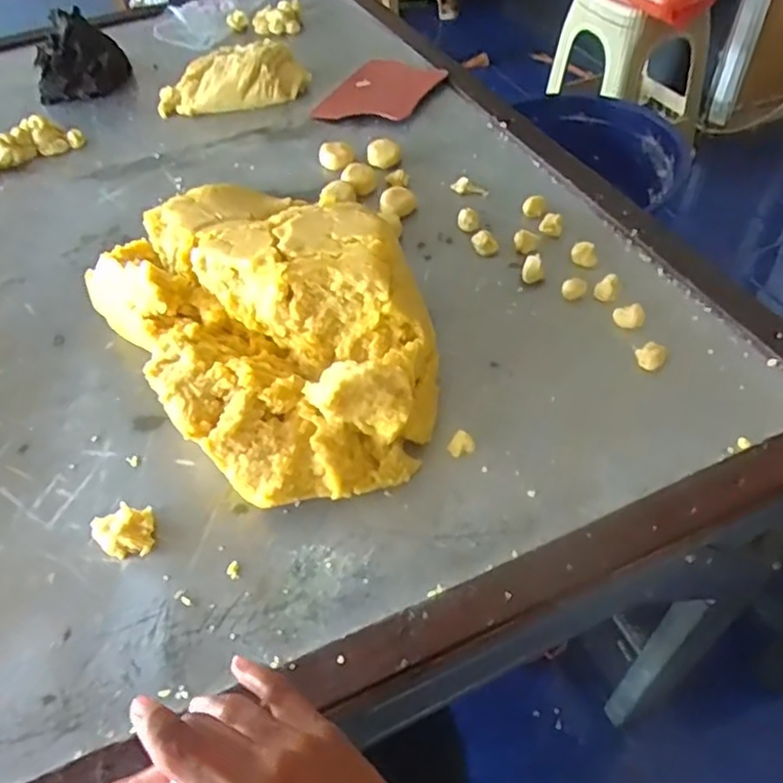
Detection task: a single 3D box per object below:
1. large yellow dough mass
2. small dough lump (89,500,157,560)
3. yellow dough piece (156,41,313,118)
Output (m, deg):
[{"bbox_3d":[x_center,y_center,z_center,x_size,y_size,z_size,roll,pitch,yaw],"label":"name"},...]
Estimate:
[{"bbox_3d":[-0.109,-0.069,0.573,0.217,0.113,0.348,-31,54,-20],"label":"large yellow dough mass"},{"bbox_3d":[-0.199,0.104,0.500,0.043,0.022,0.036,-6,50,-1],"label":"small dough lump"},{"bbox_3d":[-0.222,-0.440,0.936,0.204,0.054,0.098,-10,50,-4],"label":"yellow dough piece"}]

